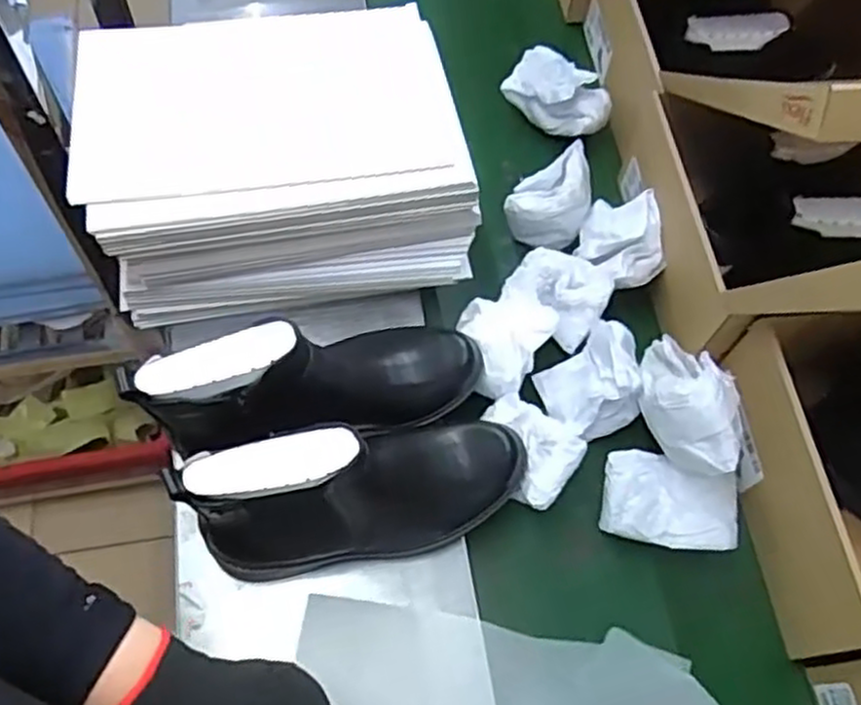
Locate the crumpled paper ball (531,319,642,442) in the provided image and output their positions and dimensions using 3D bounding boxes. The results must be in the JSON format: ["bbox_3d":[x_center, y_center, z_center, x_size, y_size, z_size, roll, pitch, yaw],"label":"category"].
[{"bbox_3d":[0.144,0.026,0.653,0.083,0.071,0.078,-17,65,-12],"label":"crumpled paper ball"}]

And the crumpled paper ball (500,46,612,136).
[{"bbox_3d":[0.145,-0.291,0.834,0.111,0.054,0.062,31,65,12],"label":"crumpled paper ball"}]

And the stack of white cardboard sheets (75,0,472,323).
[{"bbox_3d":[-0.144,-0.172,0.691,0.328,0.154,0.234,-8,63,-8],"label":"stack of white cardboard sheets"}]

